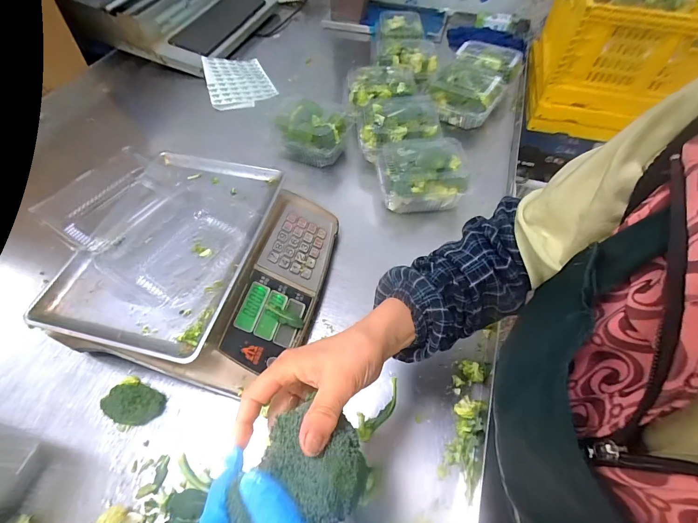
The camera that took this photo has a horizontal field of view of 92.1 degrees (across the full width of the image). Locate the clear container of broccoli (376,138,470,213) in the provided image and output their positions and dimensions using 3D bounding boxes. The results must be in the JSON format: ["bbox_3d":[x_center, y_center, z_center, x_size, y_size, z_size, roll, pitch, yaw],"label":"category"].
[{"bbox_3d":[0.139,-0.172,0.669,0.157,0.086,0.149,-3,56,-1],"label":"clear container of broccoli"}]

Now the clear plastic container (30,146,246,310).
[{"bbox_3d":[-0.306,-0.060,0.504,0.289,0.044,0.176,31,62,20],"label":"clear plastic container"}]

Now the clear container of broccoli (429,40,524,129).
[{"bbox_3d":[0.311,-0.448,0.844,0.161,0.082,0.256,28,61,18],"label":"clear container of broccoli"}]

